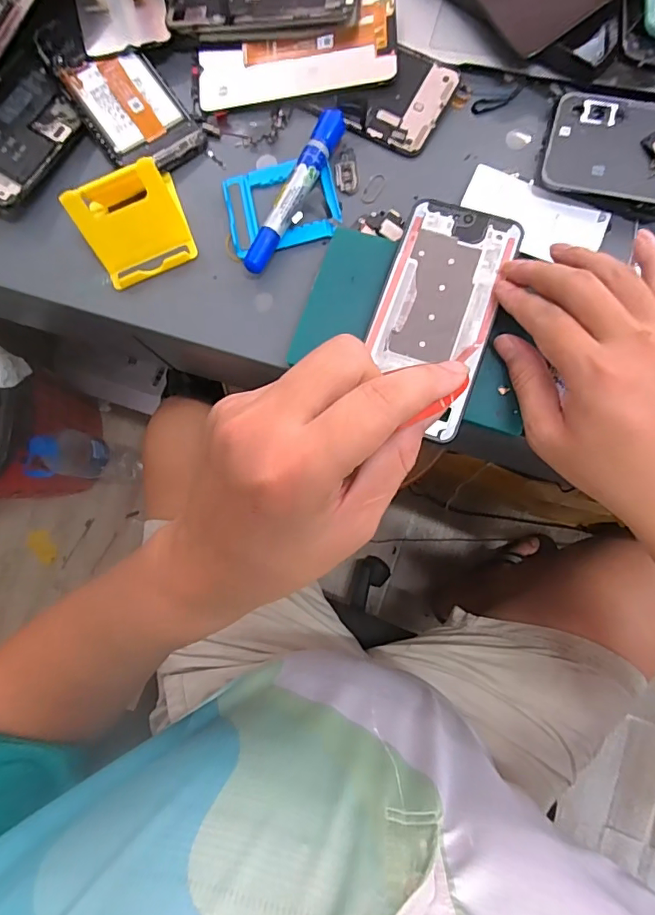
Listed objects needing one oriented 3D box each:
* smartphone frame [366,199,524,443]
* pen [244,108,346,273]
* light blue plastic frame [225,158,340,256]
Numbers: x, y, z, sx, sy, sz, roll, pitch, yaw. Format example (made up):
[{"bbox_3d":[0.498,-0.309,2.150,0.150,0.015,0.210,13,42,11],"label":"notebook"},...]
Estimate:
[{"bbox_3d":[0.071,-0.097,0.320,0.076,0.011,0.154,20,87,7],"label":"smartphone frame"},{"bbox_3d":[-0.023,-0.196,0.352,0.018,0.013,0.135,26,84,10],"label":"pen"},{"bbox_3d":[-0.035,-0.193,0.364,0.084,0.011,0.072,-14,79,4],"label":"light blue plastic frame"}]

